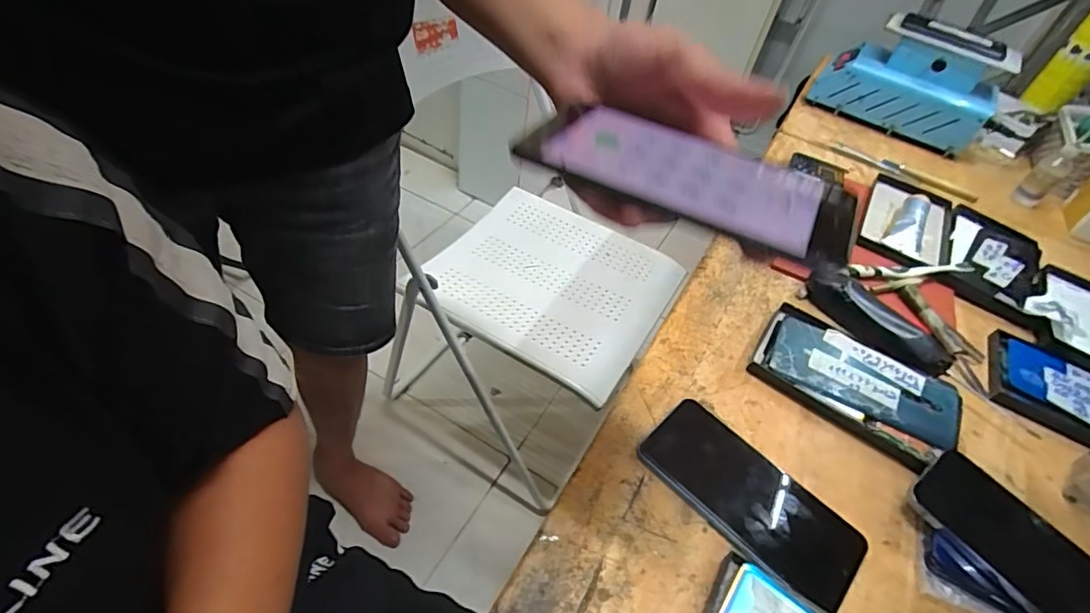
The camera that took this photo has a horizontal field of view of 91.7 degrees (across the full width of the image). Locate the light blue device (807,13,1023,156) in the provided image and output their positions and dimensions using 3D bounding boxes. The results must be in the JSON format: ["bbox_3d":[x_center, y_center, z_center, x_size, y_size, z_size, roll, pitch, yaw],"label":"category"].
[{"bbox_3d":[0.558,-0.350,0.811,0.242,0.138,0.087,27,49,15],"label":"light blue device"}]

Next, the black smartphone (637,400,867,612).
[{"bbox_3d":[0.153,0.140,0.395,0.163,0.012,0.076,36,52,22],"label":"black smartphone"}]

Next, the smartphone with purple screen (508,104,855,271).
[{"bbox_3d":[0.065,-0.061,0.245,0.147,0.012,0.061,24,49,13],"label":"smartphone with purple screen"}]

